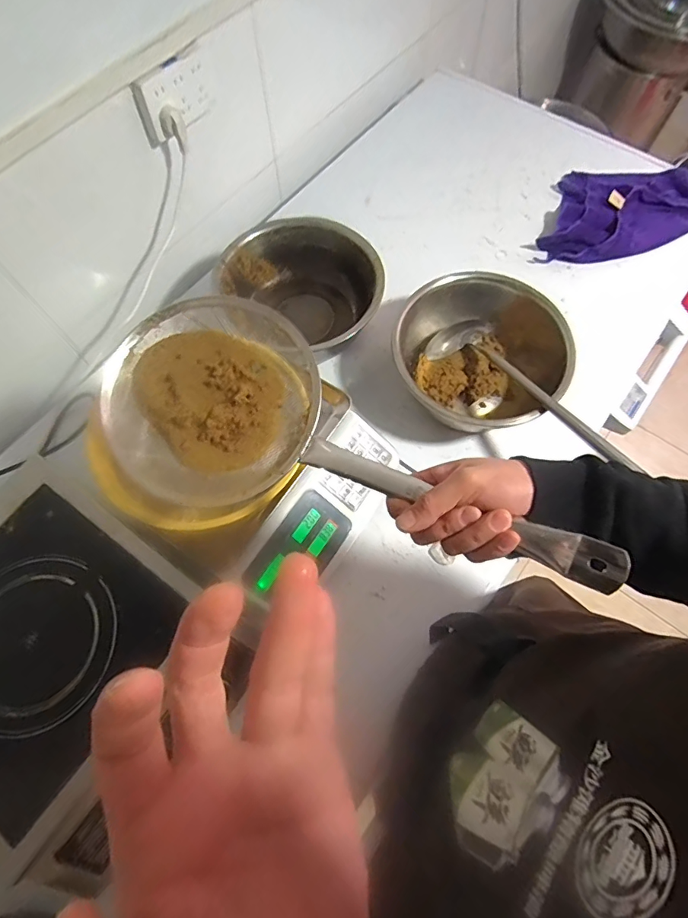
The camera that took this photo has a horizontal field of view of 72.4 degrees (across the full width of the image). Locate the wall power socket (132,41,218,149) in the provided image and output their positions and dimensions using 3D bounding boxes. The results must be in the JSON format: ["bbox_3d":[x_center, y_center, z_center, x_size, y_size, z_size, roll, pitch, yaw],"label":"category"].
[{"bbox_3d":[-0.270,-0.591,0.766,0.131,0.095,0.027,-37,72,-13],"label":"wall power socket"}]

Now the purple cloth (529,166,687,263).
[{"bbox_3d":[0.603,-0.539,1.020,0.380,0.051,0.258,-1,68,1],"label":"purple cloth"}]

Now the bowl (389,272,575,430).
[{"bbox_3d":[0.234,-0.171,0.837,0.281,0.133,0.299,0,68,1],"label":"bowl"}]

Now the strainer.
[{"bbox_3d":[-0.015,-0.002,0.425,0.476,0.086,0.204,23,70,22],"label":"strainer"}]

